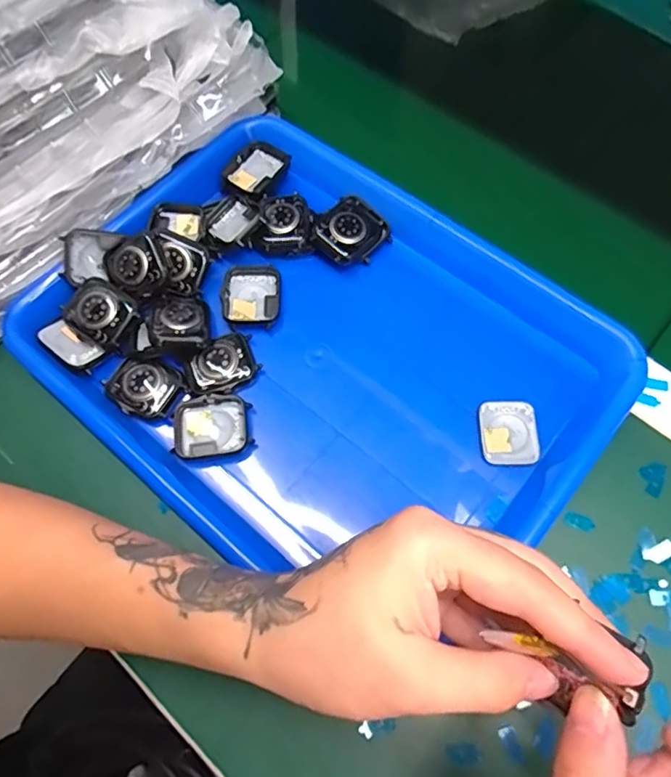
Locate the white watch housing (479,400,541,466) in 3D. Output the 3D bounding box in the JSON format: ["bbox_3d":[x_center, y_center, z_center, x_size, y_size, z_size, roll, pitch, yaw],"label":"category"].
[{"bbox_3d":[0.105,0.026,0.325,0.035,0.006,0.039,0,66,2],"label":"white watch housing"}]

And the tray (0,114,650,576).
[{"bbox_3d":[-0.007,-0.029,0.339,0.323,0.036,0.258,37,72,16],"label":"tray"}]

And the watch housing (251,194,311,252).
[{"bbox_3d":[-0.037,-0.114,0.376,0.038,0.021,0.040,0,66,2],"label":"watch housing"}]

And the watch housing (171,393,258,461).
[{"bbox_3d":[-0.074,0.024,0.328,0.047,0.010,0.037,-7,66,-2],"label":"watch housing"}]

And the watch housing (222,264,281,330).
[{"bbox_3d":[-0.055,-0.063,0.362,0.037,0.007,0.046,1,66,2],"label":"watch housing"}]

